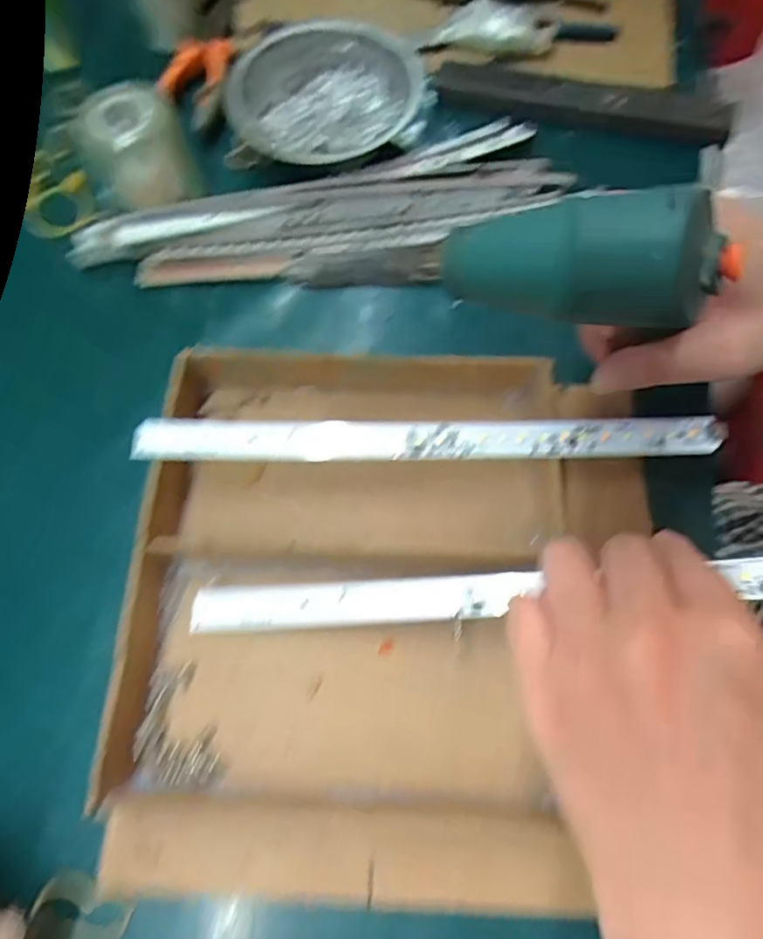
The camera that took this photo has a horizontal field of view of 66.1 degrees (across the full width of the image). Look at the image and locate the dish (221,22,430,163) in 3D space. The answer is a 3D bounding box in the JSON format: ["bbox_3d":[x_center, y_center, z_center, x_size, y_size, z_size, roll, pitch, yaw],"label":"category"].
[{"bbox_3d":[-0.036,-0.243,0.389,0.128,0.038,0.109,-7,68,-4],"label":"dish"}]

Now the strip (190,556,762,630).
[{"bbox_3d":[0.045,0.057,0.269,0.280,0.006,0.019,-6,67,12],"label":"strip"}]

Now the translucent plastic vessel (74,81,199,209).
[{"bbox_3d":[-0.152,-0.195,0.359,0.058,0.052,0.052,-24,70,-10],"label":"translucent plastic vessel"}]

